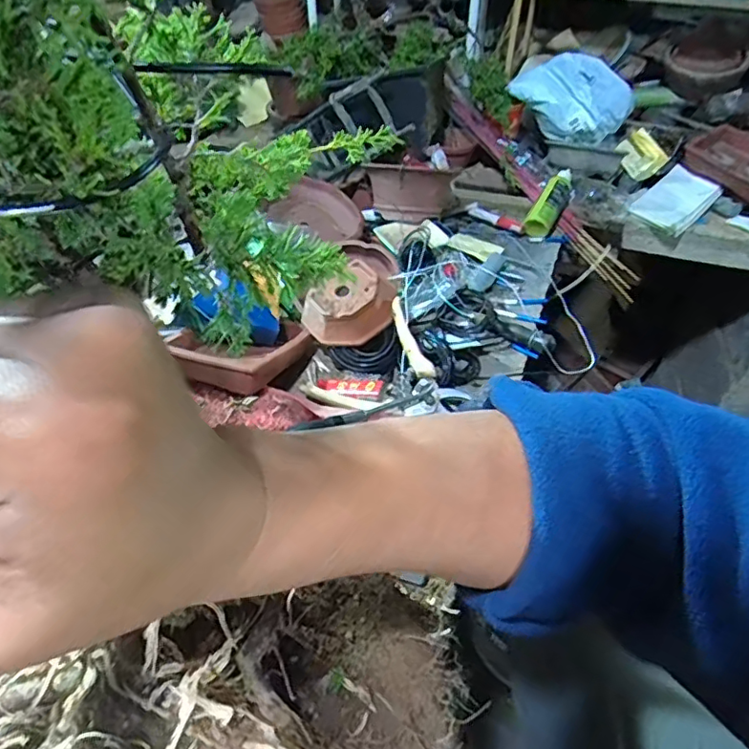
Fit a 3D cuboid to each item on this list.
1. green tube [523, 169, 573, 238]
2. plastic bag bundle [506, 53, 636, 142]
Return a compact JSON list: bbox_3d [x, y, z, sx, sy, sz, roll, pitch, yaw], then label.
[{"bbox_3d":[0.261,-0.262,0.850,0.040,0.043,0.138,26,72,26],"label":"green tube"},{"bbox_3d":[0.318,-0.450,0.939,0.192,0.097,0.112,15,45,17],"label":"plastic bag bundle"}]

